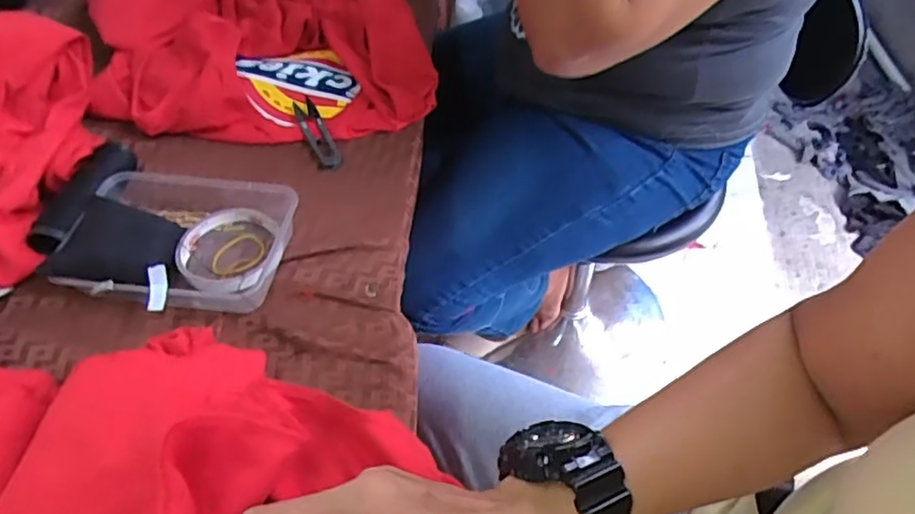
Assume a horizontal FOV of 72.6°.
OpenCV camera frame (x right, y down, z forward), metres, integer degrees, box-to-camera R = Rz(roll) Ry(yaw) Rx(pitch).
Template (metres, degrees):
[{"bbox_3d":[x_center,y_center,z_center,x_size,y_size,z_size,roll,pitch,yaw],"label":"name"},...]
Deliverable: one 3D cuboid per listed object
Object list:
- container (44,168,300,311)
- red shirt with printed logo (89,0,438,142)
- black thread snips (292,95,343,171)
[{"bbox_3d":[-0.226,-0.013,0.516,0.163,0.043,0.130,5,55,6],"label":"container"},{"bbox_3d":[-0.224,-0.276,0.695,0.346,0.059,0.371,-11,55,-5],"label":"red shirt with printed logo"},{"bbox_3d":[-0.141,-0.124,0.622,0.023,0.007,0.101,-21,56,-12],"label":"black thread snips"}]

